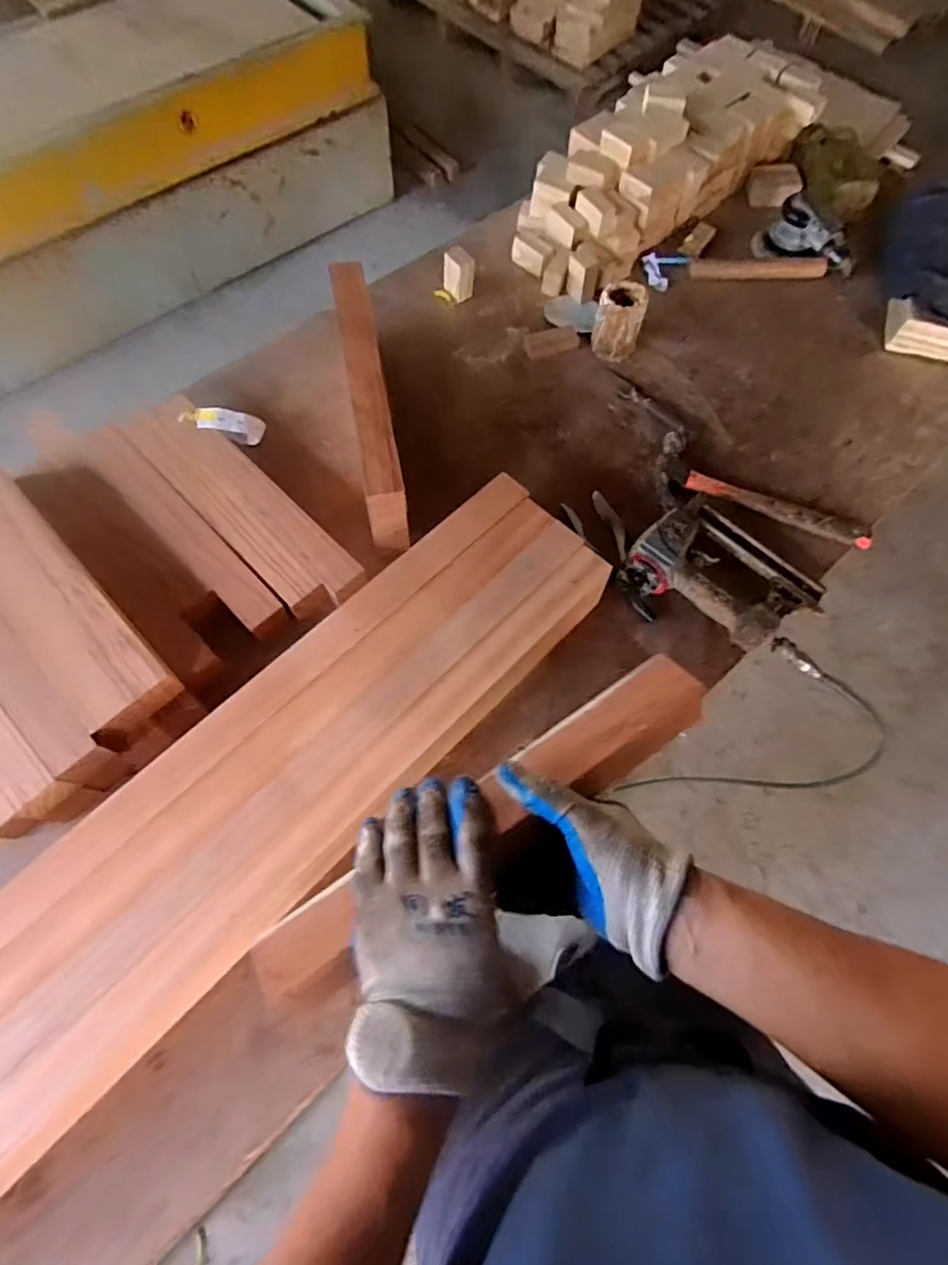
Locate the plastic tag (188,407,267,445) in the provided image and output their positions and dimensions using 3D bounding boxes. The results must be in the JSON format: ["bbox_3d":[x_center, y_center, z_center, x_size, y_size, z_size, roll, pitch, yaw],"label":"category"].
[{"bbox_3d":[-0.342,-0.291,0.828,0.096,0.027,0.037,10,66,-20],"label":"plastic tag"}]

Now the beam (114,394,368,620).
[{"bbox_3d":[-0.307,-0.171,0.786,0.397,0.040,0.099,43,72,13],"label":"beam"}]

